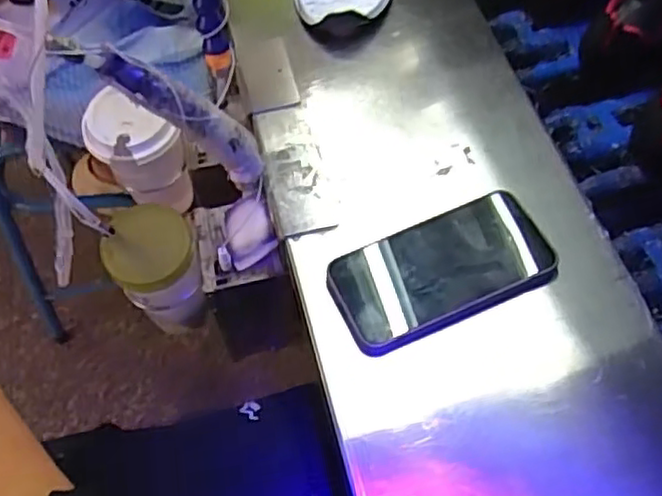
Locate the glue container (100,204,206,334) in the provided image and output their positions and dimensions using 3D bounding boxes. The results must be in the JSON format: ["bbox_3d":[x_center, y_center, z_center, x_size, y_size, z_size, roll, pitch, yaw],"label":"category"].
[{"bbox_3d":[-0.155,0.024,0.609,0.072,0.119,0.071,0,57,-1],"label":"glue container"}]

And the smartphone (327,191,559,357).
[{"bbox_3d":[0.082,0.015,0.502,0.161,0.016,0.081,-21,60,-13],"label":"smartphone"}]

